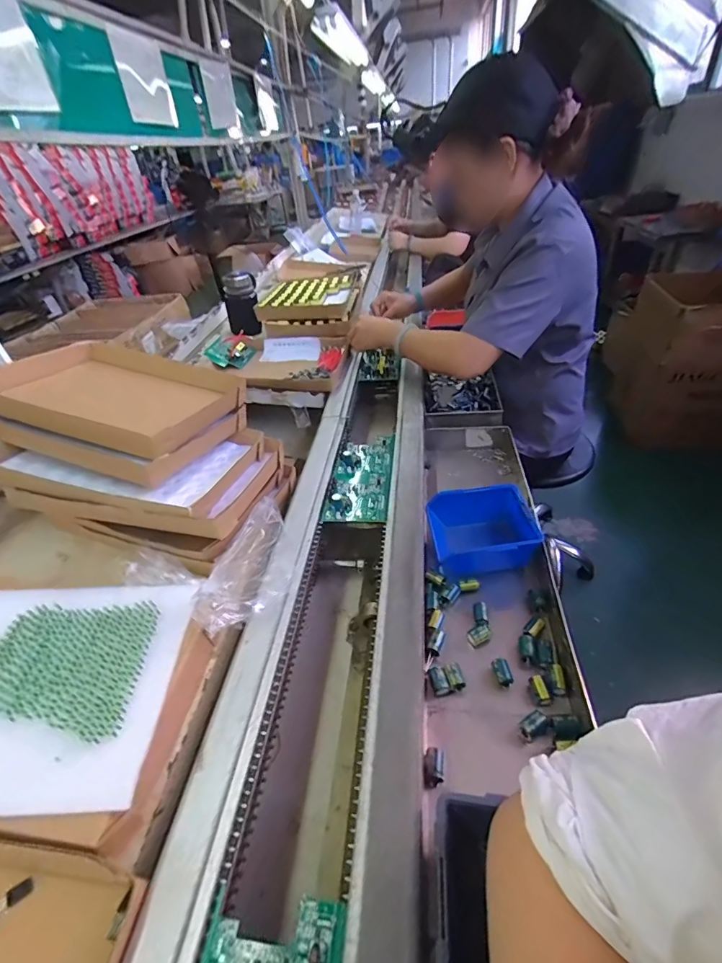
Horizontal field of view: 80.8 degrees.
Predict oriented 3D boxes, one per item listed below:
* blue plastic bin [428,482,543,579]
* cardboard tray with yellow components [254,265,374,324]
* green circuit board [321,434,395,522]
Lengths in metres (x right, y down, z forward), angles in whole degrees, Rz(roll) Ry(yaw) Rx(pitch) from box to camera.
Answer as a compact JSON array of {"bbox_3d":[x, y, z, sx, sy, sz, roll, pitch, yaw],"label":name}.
[{"bbox_3d":[0.167,0.068,0.586,0.132,0.065,0.121,-6,39,1],"label":"blue plastic bin"},{"bbox_3d":[-0.138,-0.520,1.199,0.254,0.051,0.336,4,41,13],"label":"cardboard tray with yellow components"},{"bbox_3d":[0.002,-0.016,0.690,0.093,0.022,0.213,1,40,10],"label":"green circuit board"}]

